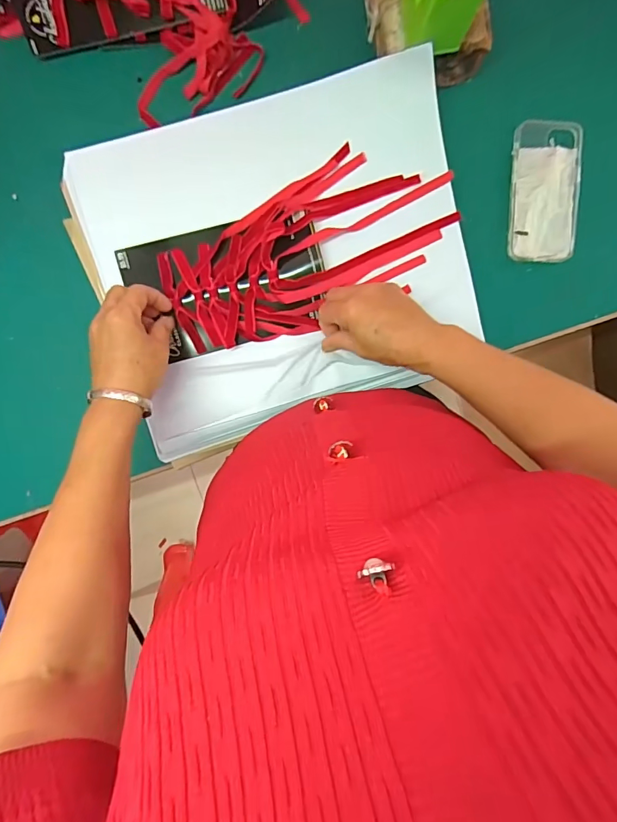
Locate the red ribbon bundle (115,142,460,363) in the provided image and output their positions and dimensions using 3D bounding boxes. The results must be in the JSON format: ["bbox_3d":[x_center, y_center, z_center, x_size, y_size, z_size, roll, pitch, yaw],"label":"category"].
[{"bbox_3d":[-0.010,-0.163,0.451,0.317,0.033,0.141,-24,98,-2],"label":"red ribbon bundle"}]

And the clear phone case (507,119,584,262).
[{"bbox_3d":[0.268,-0.249,0.497,0.081,0.012,0.154,1,97,-4],"label":"clear phone case"}]

